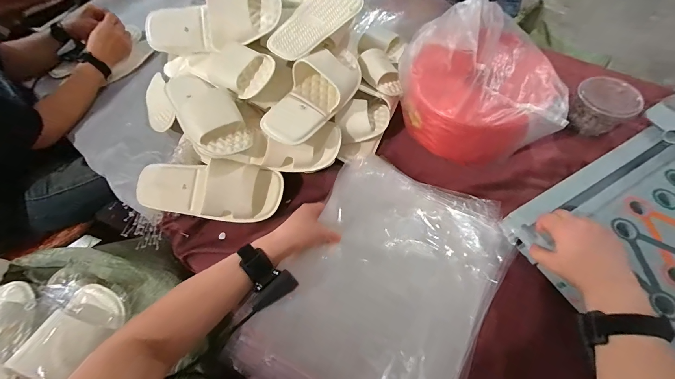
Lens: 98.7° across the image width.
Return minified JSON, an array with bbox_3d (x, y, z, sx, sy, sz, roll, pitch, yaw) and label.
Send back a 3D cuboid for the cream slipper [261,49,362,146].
[{"bbox_3d":[-0.038,-0.191,0.548,0.099,0.063,0.273,27,66,17],"label":"cream slipper"}]

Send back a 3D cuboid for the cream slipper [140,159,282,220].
[{"bbox_3d":[-0.244,0.002,0.543,0.274,0.068,0.110,2,79,-1],"label":"cream slipper"}]

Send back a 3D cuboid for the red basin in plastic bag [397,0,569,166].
[{"bbox_3d":[0.281,-0.208,0.577,0.286,0.208,0.255,-5,60,1],"label":"red basin in plastic bag"}]

